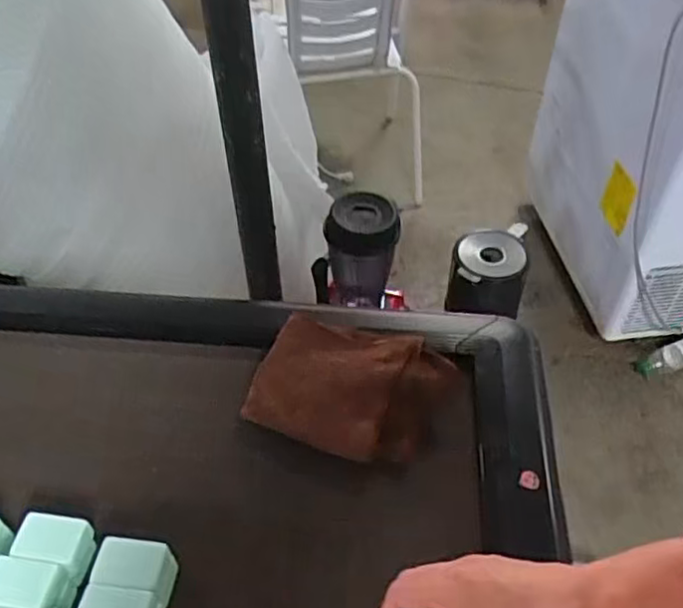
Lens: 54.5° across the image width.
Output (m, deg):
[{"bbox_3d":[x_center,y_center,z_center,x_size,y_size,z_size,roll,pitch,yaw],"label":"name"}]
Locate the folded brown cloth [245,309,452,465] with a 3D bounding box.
[{"bbox_3d":[0.008,0.077,0.647,0.185,0.045,0.140,16,48,15],"label":"folded brown cloth"}]

